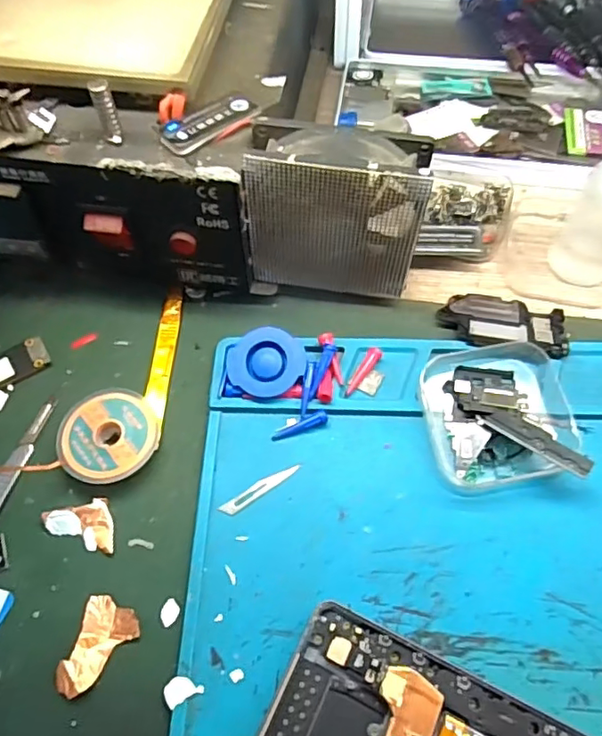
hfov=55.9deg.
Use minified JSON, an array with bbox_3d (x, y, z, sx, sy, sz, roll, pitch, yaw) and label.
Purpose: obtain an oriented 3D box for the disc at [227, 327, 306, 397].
[{"bbox_3d":[-0.017,-0.003,0.275,0.036,0.004,0.033,0,80,3],"label":"disc"}]

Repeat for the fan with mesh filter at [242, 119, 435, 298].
[{"bbox_3d":[0.017,-0.071,0.275,0.079,0.086,0.030,8,61,5],"label":"fan with mesh filter"}]

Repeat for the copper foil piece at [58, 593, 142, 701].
[{"bbox_3d":[-0.081,0.112,0.226,0.024,0.004,0.036,14,62,9],"label":"copper foil piece"}]

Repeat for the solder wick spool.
[{"bbox_3d":[-0.089,0.032,0.266,0.043,0.012,0.045,-10,61,-4],"label":"solder wick spool"}]

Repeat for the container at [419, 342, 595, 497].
[{"bbox_3d":[0.093,0.020,0.262,0.067,0.020,0.066,-6,61,-2],"label":"container"}]

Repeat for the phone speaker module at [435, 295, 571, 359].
[{"bbox_3d":[0.104,-0.023,0.292,0.064,0.011,0.039,14,62,9],"label":"phone speaker module"}]

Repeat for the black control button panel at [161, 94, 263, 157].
[{"bbox_3d":[-0.040,-0.107,0.247,0.043,0.005,0.017,-33,65,-16],"label":"black control button panel"}]

